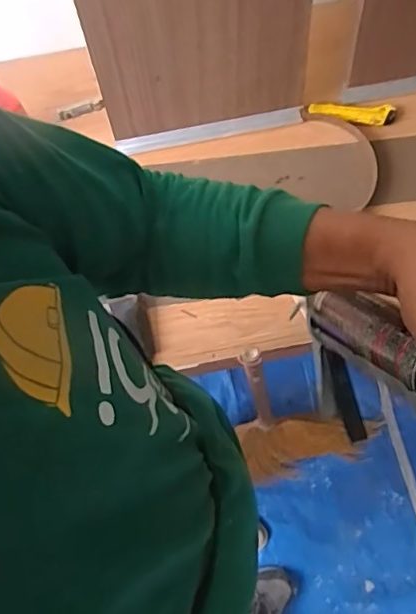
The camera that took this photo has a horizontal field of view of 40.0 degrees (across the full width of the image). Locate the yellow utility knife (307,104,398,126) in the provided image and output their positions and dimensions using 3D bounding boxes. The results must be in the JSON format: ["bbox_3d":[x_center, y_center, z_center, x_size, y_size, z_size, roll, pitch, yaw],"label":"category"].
[{"bbox_3d":[0.251,-0.333,0.991,0.151,0.016,0.028,2,76,2],"label":"yellow utility knife"}]

